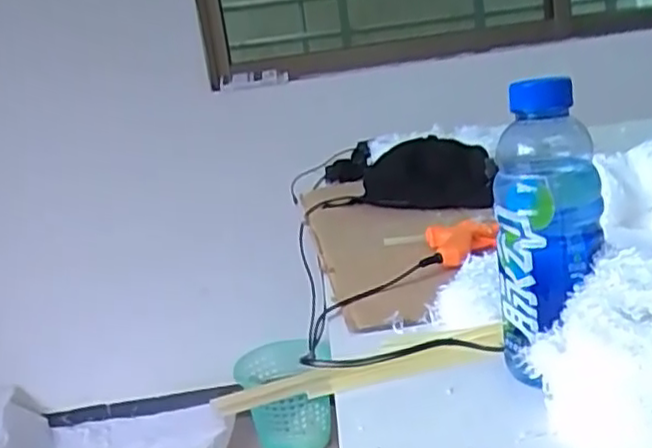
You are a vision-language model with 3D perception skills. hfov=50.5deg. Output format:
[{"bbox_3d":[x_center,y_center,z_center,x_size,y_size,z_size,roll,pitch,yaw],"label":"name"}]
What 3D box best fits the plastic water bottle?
[{"bbox_3d":[0.146,0.014,0.453,0.069,0.199,0.078,-4,14,16],"label":"plastic water bottle"}]

